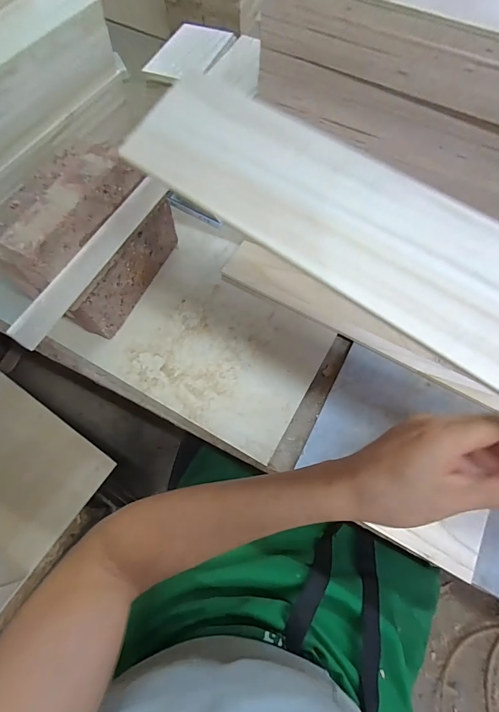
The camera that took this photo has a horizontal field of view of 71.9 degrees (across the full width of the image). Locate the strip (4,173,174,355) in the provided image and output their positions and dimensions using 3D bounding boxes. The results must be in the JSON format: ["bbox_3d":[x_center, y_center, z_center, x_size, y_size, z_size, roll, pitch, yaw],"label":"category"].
[{"bbox_3d":[-0.172,-0.120,0.396,0.005,0.049,0.261,24,70,9],"label":"strip"}]

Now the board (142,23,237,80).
[{"bbox_3d":[-0.088,-0.479,0.540,0.094,0.010,0.144,22,69,9],"label":"board"}]

